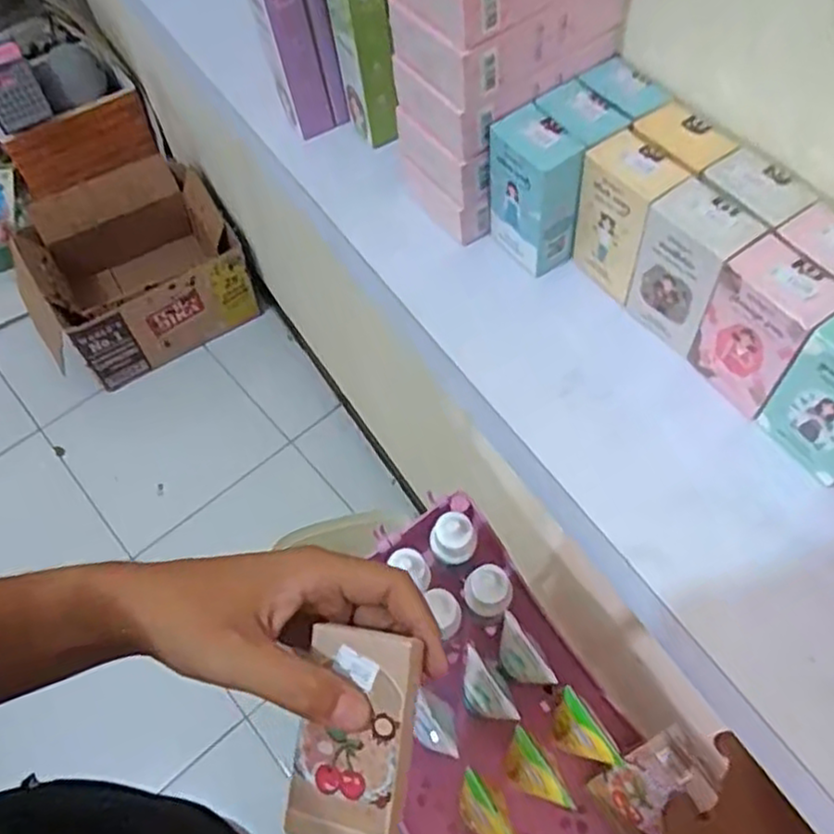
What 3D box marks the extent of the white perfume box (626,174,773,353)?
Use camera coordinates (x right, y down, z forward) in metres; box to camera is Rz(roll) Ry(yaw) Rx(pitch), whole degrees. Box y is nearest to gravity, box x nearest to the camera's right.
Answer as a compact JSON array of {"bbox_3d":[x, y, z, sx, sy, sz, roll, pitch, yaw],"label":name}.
[{"bbox_3d":[0.137,-0.074,0.361,0.028,0.079,0.048,-30,66,-15],"label":"white perfume box"}]

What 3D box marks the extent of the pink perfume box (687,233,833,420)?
[{"bbox_3d":[0.163,-0.040,0.340,0.027,0.081,0.049,-36,68,-18],"label":"pink perfume box"}]

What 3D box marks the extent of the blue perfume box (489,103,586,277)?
[{"bbox_3d":[0.064,-0.127,0.403,0.031,0.079,0.054,-32,66,-16],"label":"blue perfume box"}]

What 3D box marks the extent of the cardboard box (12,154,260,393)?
[{"bbox_3d":[-0.610,-0.320,1.528,0.418,0.240,0.350,-26,65,-13],"label":"cardboard box"}]

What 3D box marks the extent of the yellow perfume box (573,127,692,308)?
[{"bbox_3d":[0.113,-0.108,0.387,0.030,0.077,0.051,-33,67,-16],"label":"yellow perfume box"}]

